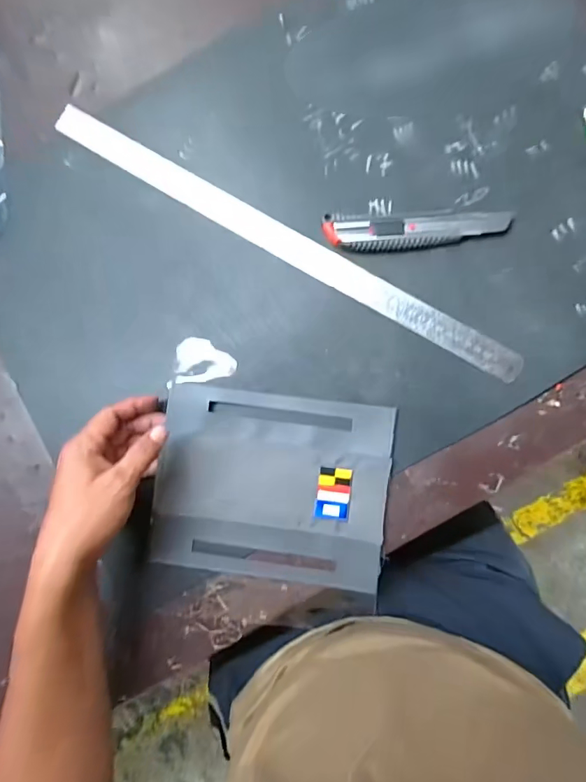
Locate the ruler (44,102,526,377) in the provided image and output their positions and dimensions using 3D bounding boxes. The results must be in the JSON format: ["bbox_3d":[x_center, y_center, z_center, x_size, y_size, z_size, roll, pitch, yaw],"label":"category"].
[{"bbox_3d":[-0.018,-0.155,0.444,0.523,0.009,0.032,32,90,6],"label":"ruler"}]

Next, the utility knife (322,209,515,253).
[{"bbox_3d":[0.117,-0.155,0.429,0.172,0.018,0.036,-2,87,4],"label":"utility knife"}]

